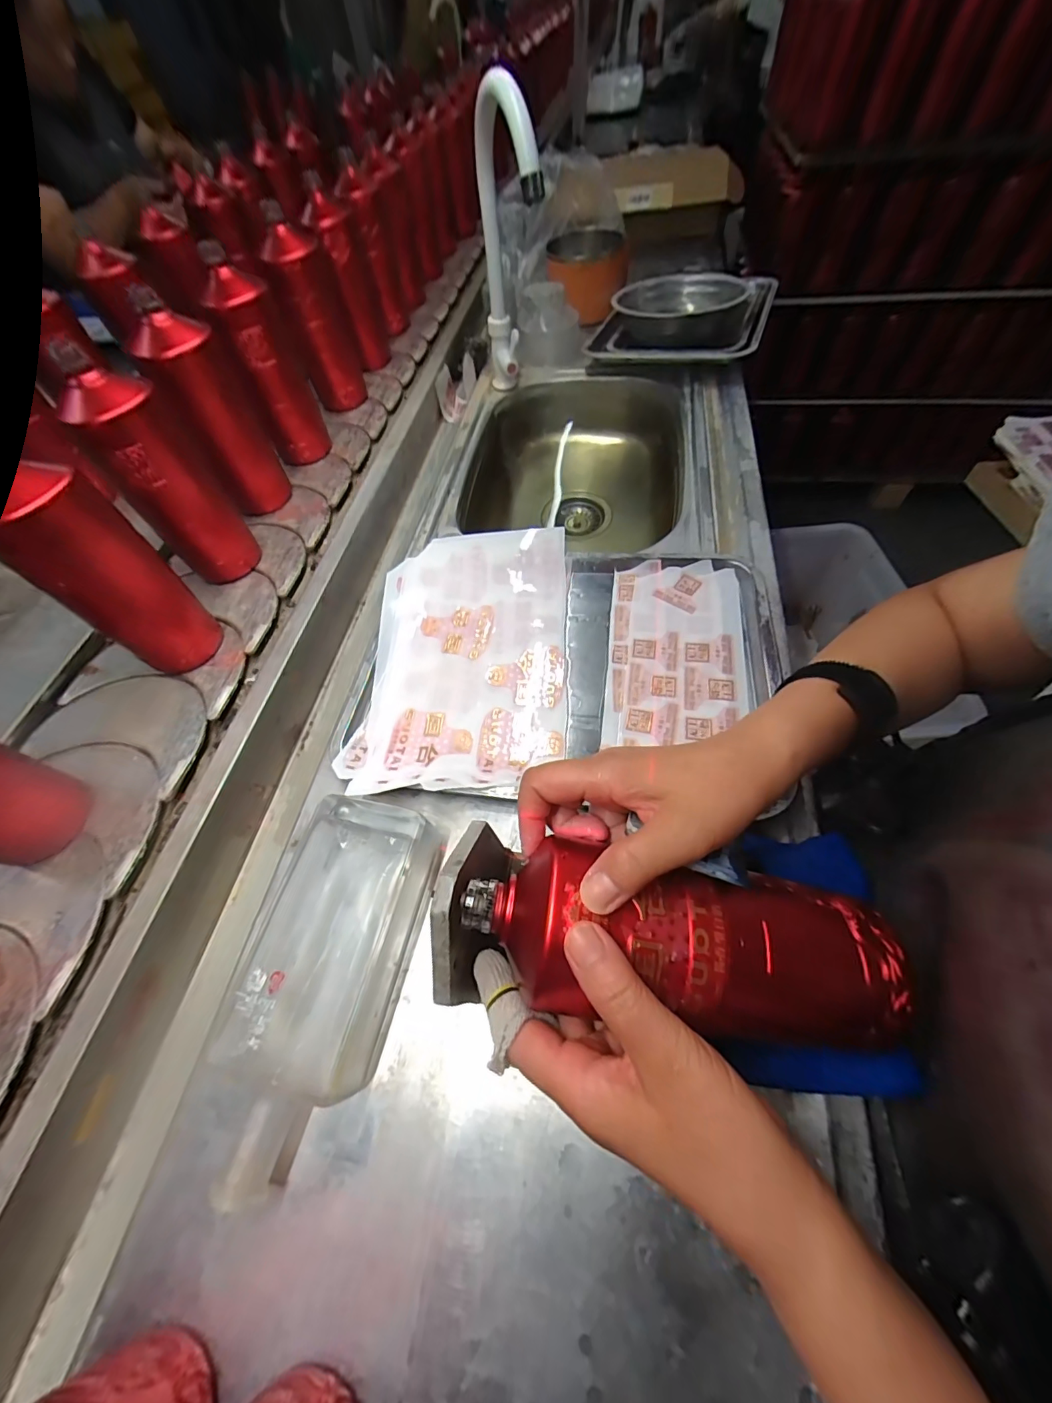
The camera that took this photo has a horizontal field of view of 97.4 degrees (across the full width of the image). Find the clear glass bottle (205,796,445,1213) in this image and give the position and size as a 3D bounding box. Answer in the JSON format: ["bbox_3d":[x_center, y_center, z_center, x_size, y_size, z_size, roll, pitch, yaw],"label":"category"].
[{"bbox_3d":[-0.135,0.179,0.313,0.104,0.041,0.229,10,61,9],"label":"clear glass bottle"}]

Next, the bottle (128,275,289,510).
[{"bbox_3d":[-0.339,-0.313,0.516,0.074,0.197,0.062,-28,62,-13],"label":"bottle"}]

